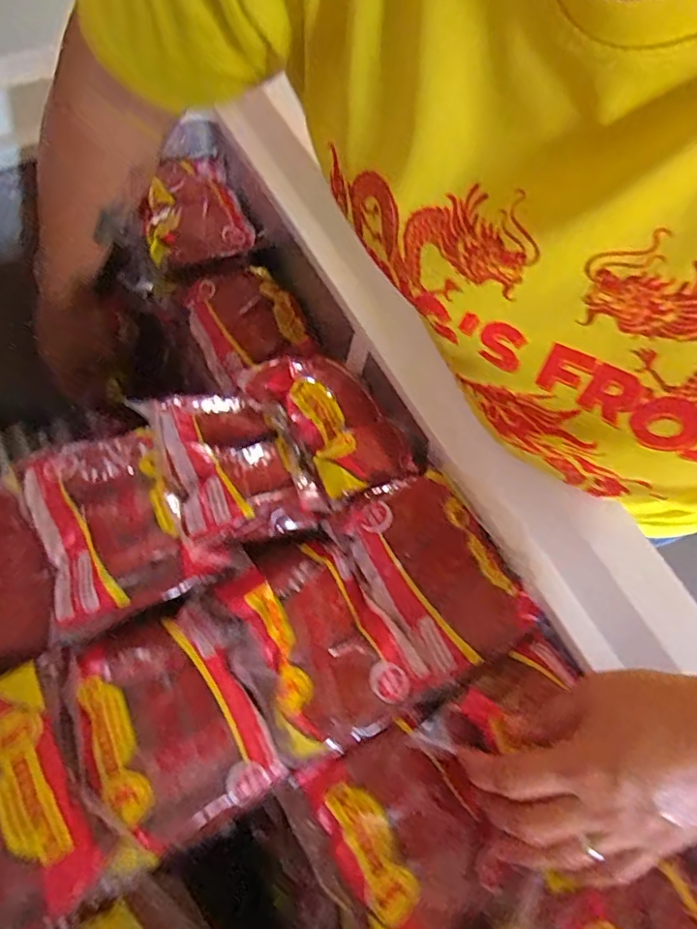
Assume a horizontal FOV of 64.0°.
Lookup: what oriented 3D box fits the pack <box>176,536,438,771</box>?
[{"bbox_3d":[-0.024,0.111,0.341,0.097,0.020,0.125,-34,76,-20],"label":"pack"}]

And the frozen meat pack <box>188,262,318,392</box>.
[{"bbox_3d":[-0.094,-0.129,0.506,0.099,0.027,0.102,-32,70,-18],"label":"frozen meat pack"}]

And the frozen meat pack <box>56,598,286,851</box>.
[{"bbox_3d":[-0.102,0.143,0.315,0.094,0.023,0.119,-25,73,-18],"label":"frozen meat pack"}]

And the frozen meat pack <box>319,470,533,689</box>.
[{"bbox_3d":[0.057,0.071,0.375,0.092,0.030,0.132,-29,75,-20],"label":"frozen meat pack"}]

